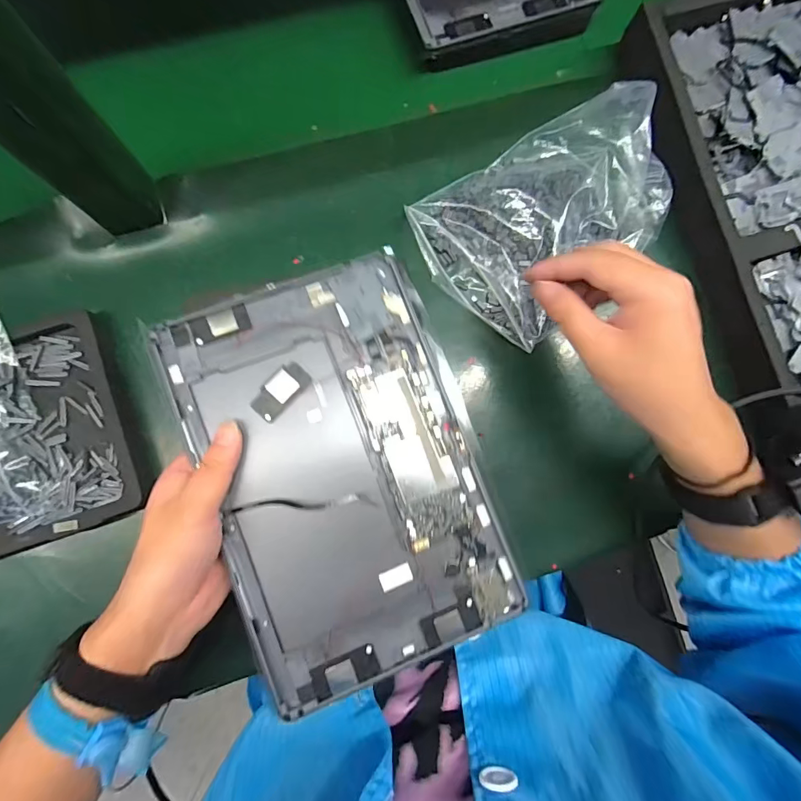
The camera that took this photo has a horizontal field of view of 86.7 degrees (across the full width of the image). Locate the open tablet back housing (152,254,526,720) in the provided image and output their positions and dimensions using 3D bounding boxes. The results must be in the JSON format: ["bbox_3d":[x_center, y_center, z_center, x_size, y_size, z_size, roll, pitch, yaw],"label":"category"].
[{"bbox_3d":[-0.035,0.043,0.278,0.172,0.016,0.251,-18,85,-8],"label":"open tablet back housing"}]

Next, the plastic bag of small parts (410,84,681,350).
[{"bbox_3d":[0.119,-0.142,0.332,0.190,0.059,0.147,-31,87,-9],"label":"plastic bag of small parts"}]

